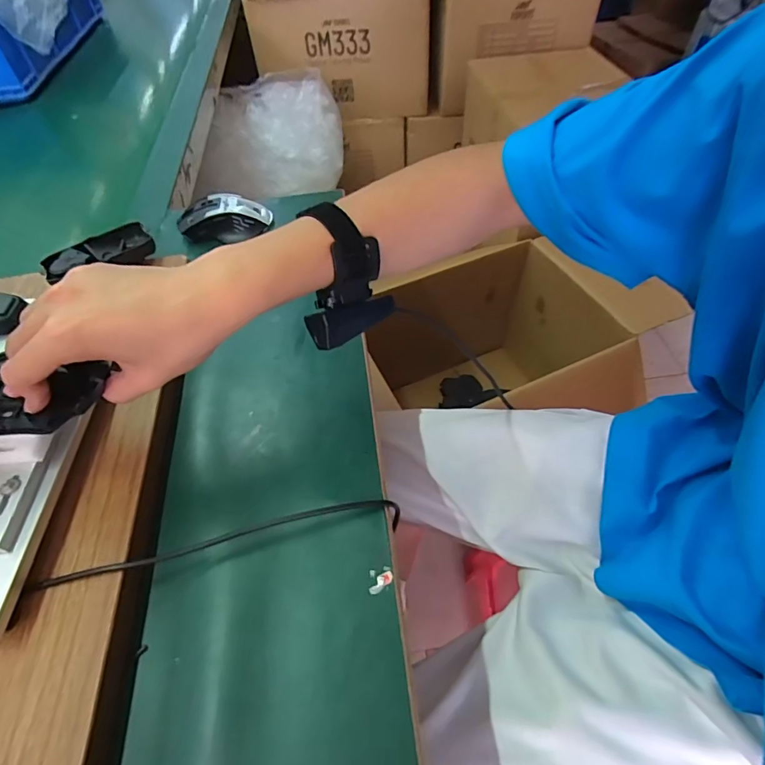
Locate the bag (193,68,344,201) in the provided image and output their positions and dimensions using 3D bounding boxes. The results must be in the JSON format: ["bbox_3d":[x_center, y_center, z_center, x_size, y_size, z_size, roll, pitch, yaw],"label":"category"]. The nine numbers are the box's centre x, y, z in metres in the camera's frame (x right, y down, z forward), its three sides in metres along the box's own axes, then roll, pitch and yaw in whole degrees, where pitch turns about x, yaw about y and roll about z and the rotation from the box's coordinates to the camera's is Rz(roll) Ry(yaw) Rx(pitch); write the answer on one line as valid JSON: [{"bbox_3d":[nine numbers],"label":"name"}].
[{"bbox_3d":[-0.284,-0.643,1.199,0.347,0.179,0.285,-4,52,0],"label":"bag"}]

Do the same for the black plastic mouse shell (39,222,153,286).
[{"bbox_3d":[-0.310,-0.143,0.501,0.109,0.022,0.047,-24,55,-15],"label":"black plastic mouse shell"}]

